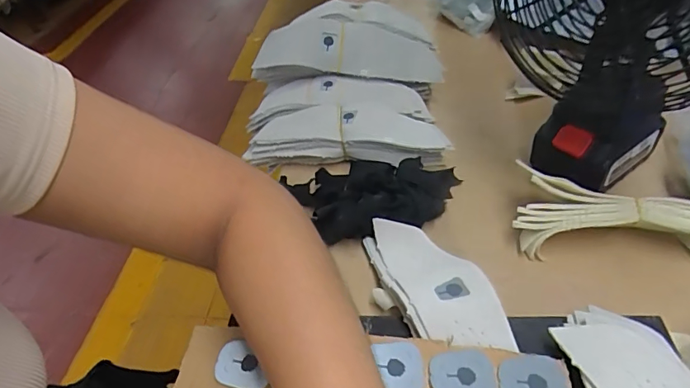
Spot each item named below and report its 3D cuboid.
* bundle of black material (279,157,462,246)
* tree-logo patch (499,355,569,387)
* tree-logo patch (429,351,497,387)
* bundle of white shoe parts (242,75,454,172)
[{"bbox_3d":[0.034,0.000,0.435,0.164,0.045,0.091,-10,43,-4],"label":"bundle of black material"},{"bbox_3d":[0.113,0.111,0.276,0.040,0.004,0.035,2,43,8],"label":"tree-logo patch"},{"bbox_3d":[0.072,0.110,0.282,0.039,0.004,0.032,4,44,10],"label":"tree-logo patch"},{"bbox_3d":[-0.005,-0.078,0.519,0.231,0.053,0.122,4,44,11],"label":"bundle of white shoe parts"}]

